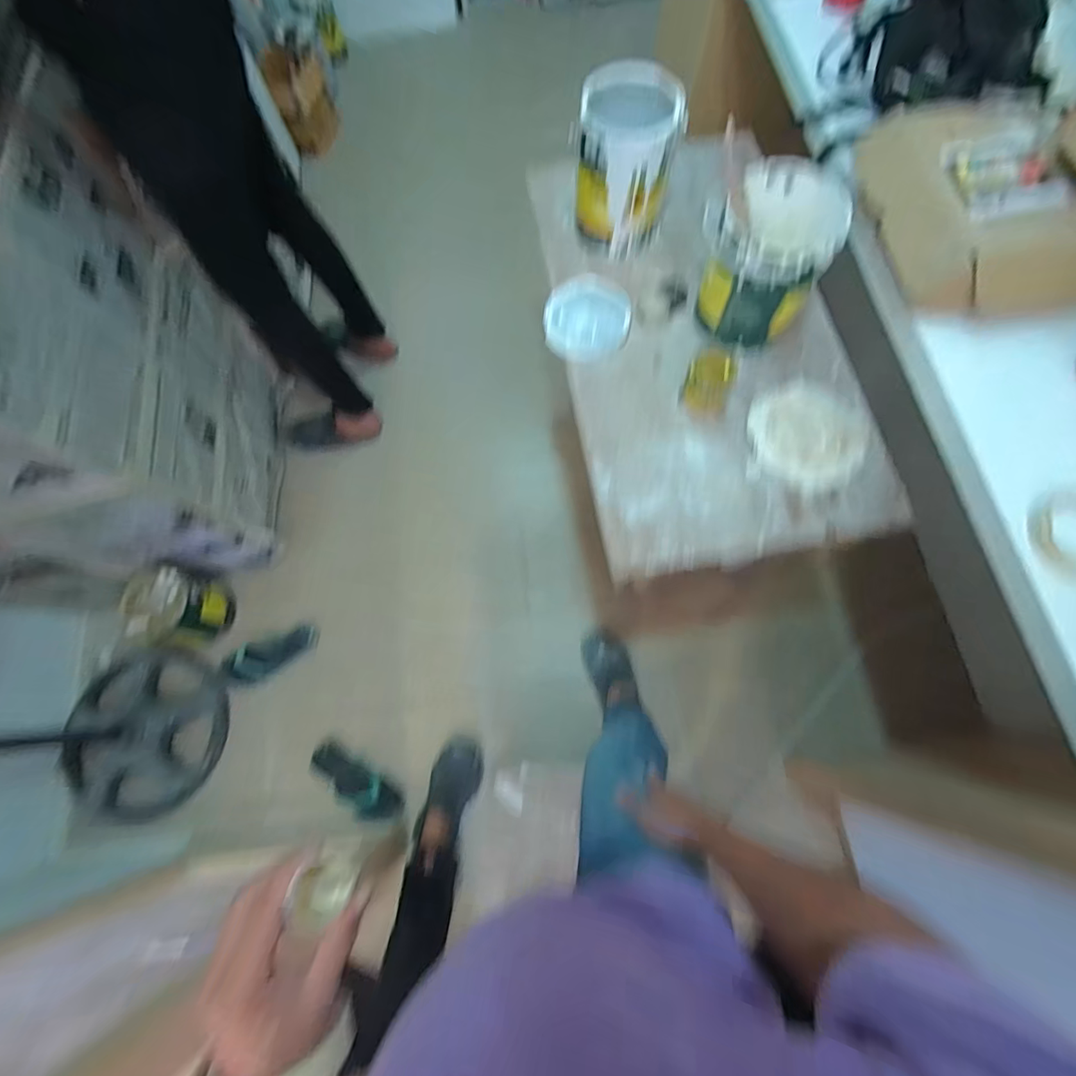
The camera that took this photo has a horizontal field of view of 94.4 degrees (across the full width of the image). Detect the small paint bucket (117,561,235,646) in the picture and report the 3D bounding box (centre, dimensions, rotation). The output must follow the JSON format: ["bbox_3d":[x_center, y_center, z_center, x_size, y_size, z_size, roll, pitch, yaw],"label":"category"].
[{"bbox_3d":[-0.956,0.187,1.327,0.182,0.207,0.203,7,73,4],"label":"small paint bucket"}]

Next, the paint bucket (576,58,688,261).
[{"bbox_3d":[0.152,-0.656,0.875,0.163,0.207,0.191,3,73,2],"label":"paint bucket"}]

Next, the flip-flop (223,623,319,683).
[{"bbox_3d":[-0.748,0.318,1.396,0.253,0.039,0.101,-33,74,-8],"label":"flip-flop"}]

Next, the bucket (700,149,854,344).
[{"bbox_3d":[0.360,-0.451,0.802,0.186,0.183,0.214,28,75,10],"label":"bucket"}]

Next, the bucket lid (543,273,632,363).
[{"bbox_3d":[0.091,-0.404,0.911,0.152,0.018,0.186,10,73,5],"label":"bucket lid"}]

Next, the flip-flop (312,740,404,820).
[{"bbox_3d":[-0.455,0.611,1.264,0.276,0.093,0.091,34,77,11],"label":"flip-flop"}]

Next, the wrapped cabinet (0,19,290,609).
[{"bbox_3d":[-1.057,-0.308,1.102,0.552,0.869,0.788,-4,72,0],"label":"wrapped cabinet"}]

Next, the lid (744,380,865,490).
[{"bbox_3d":[0.437,-0.169,0.810,0.186,0.014,0.171,0,72,1],"label":"lid"}]

